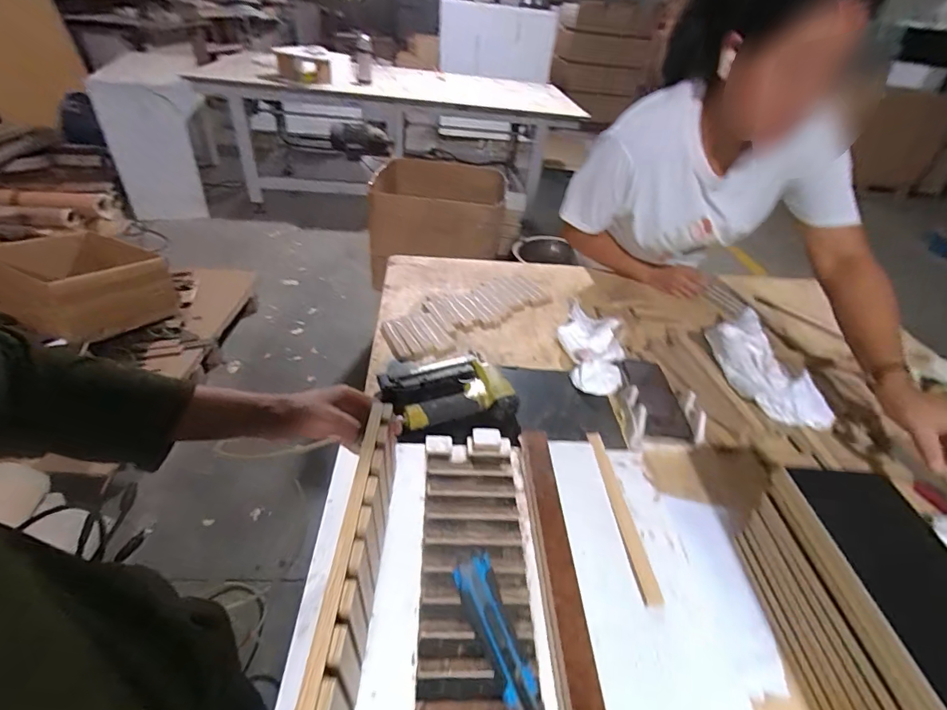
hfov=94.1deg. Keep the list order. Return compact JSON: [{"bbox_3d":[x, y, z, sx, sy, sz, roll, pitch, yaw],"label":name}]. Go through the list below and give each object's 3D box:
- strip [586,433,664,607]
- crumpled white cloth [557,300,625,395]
[{"bbox_3d":[0.186,0.194,0.563,0.025,0.006,0.227,4,43,-13],"label":"strip"},{"bbox_3d":[0.224,-0.031,0.833,0.126,0.063,0.247,17,41,12],"label":"crumpled white cloth"}]

